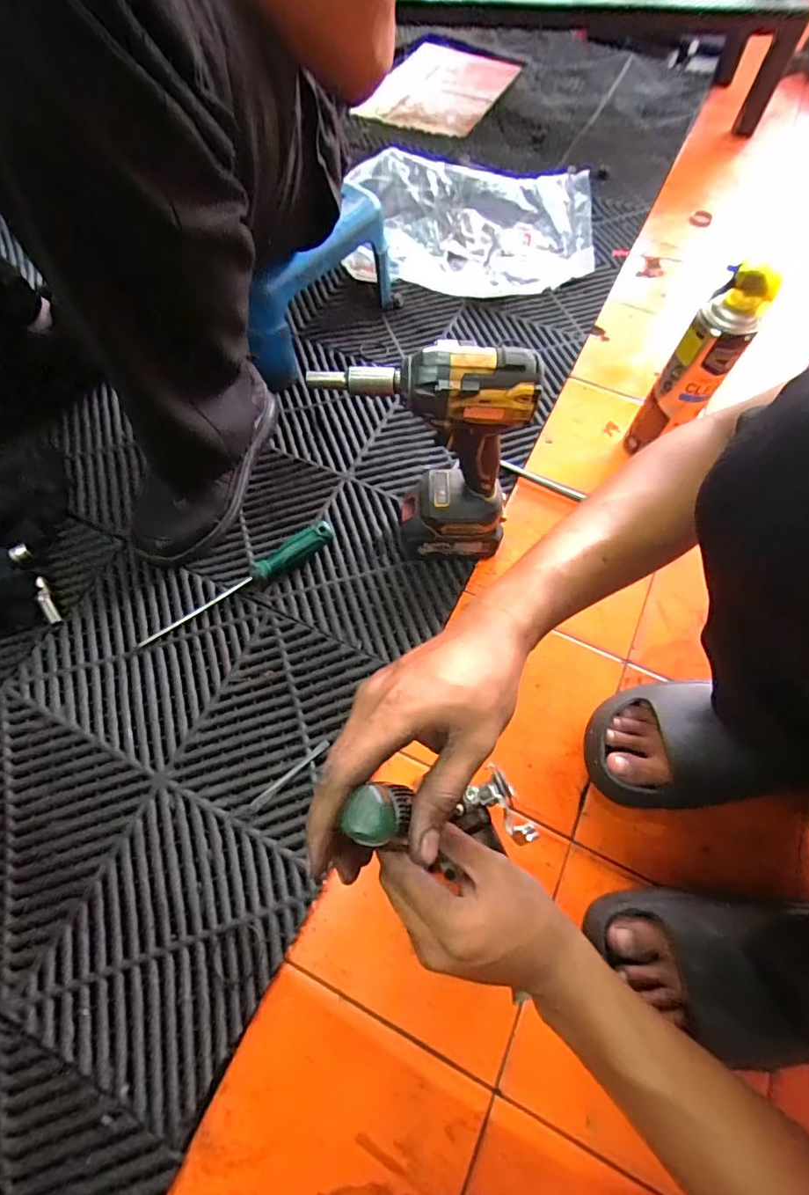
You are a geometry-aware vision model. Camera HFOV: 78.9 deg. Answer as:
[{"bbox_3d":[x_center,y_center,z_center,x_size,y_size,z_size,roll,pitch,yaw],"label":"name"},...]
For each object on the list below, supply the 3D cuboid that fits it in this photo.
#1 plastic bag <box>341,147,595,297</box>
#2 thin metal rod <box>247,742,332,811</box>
[{"bbox_3d":[0.105,-0.615,0.821,0.425,0.076,0.252,8,65,2],"label":"plastic bag"},{"bbox_3d":[-0.113,0.176,0.488,0.094,0.005,0.009,-37,71,-17],"label":"thin metal rod"}]

